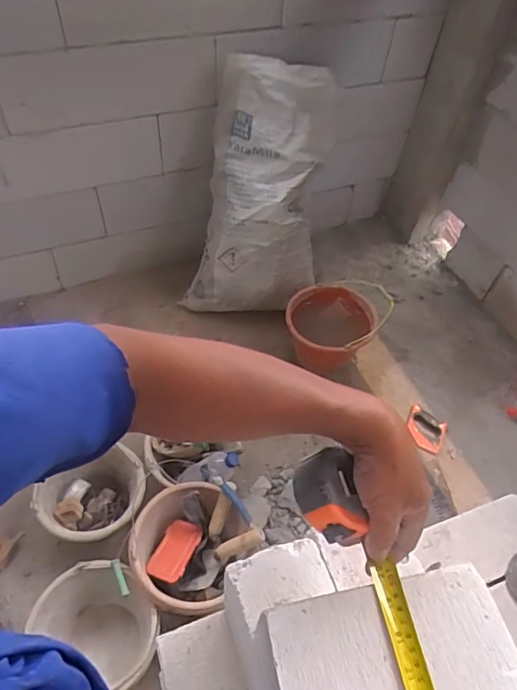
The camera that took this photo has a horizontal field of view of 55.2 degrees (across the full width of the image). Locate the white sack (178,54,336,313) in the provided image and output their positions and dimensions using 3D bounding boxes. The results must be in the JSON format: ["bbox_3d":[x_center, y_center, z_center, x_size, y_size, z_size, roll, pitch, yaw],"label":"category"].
[{"bbox_3d":[-0.011,-0.466,1.575,0.424,0.724,0.330,7,51,1],"label":"white sack"}]

